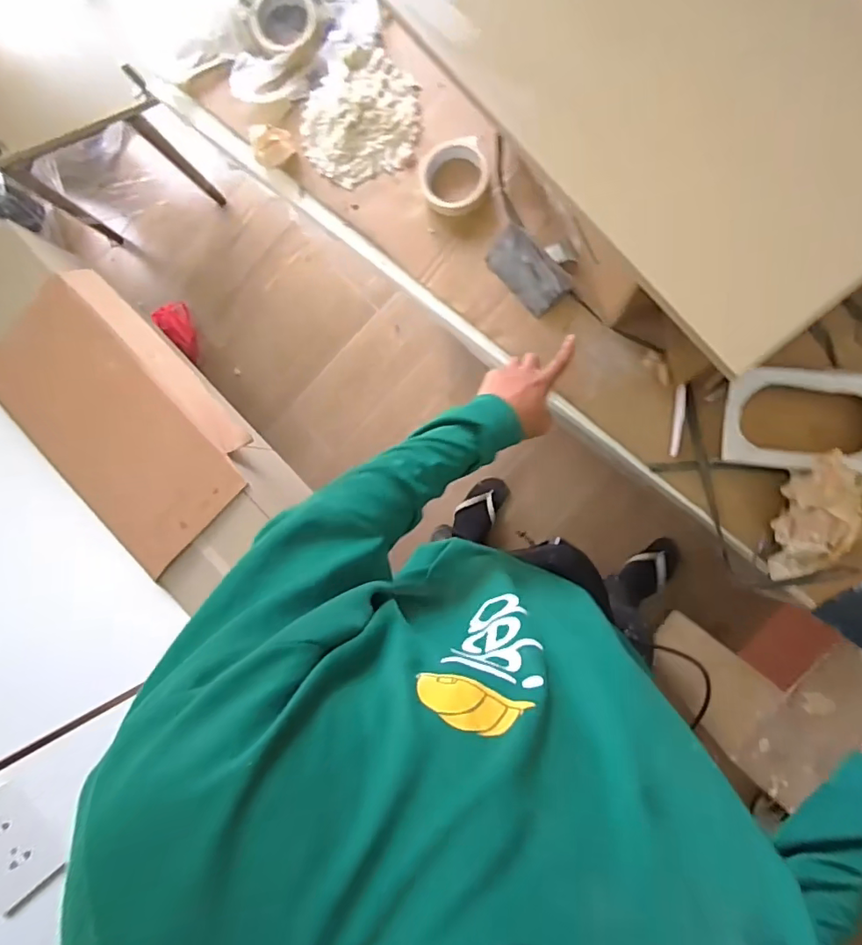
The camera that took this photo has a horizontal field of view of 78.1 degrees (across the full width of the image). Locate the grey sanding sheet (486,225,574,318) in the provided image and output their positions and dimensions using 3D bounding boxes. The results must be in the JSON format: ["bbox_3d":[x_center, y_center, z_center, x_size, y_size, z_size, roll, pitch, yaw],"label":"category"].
[{"bbox_3d":[0.130,-0.276,0.728,0.120,0.014,0.066,50,131,7],"label":"grey sanding sheet"}]

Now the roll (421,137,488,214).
[{"bbox_3d":[0.032,-0.423,0.752,0.095,0.021,0.105,-10,88,9],"label":"roll"}]

